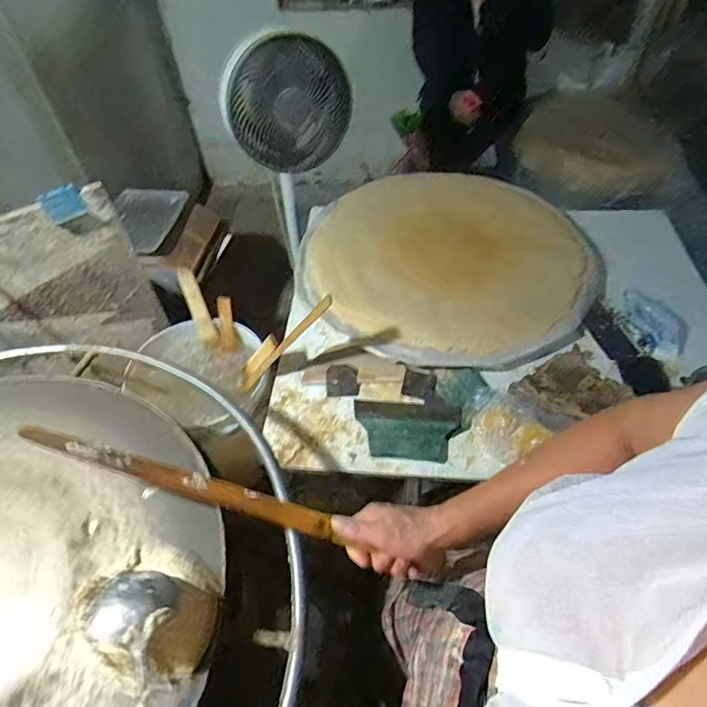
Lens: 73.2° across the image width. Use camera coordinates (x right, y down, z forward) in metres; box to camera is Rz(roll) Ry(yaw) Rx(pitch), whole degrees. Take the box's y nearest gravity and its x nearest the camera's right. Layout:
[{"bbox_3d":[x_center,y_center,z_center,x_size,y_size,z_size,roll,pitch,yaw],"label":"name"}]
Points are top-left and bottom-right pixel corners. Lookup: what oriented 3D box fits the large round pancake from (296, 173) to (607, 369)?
[{"bbox_3d":[0.223,-0.227,1.085,0.668,0.093,0.562,2,50,3],"label":"large round pancake"}]

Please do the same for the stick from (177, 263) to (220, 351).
[{"bbox_3d":[-0.334,-0.099,1.023,0.034,0.175,0.025,-24,15,-18],"label":"stick"}]

